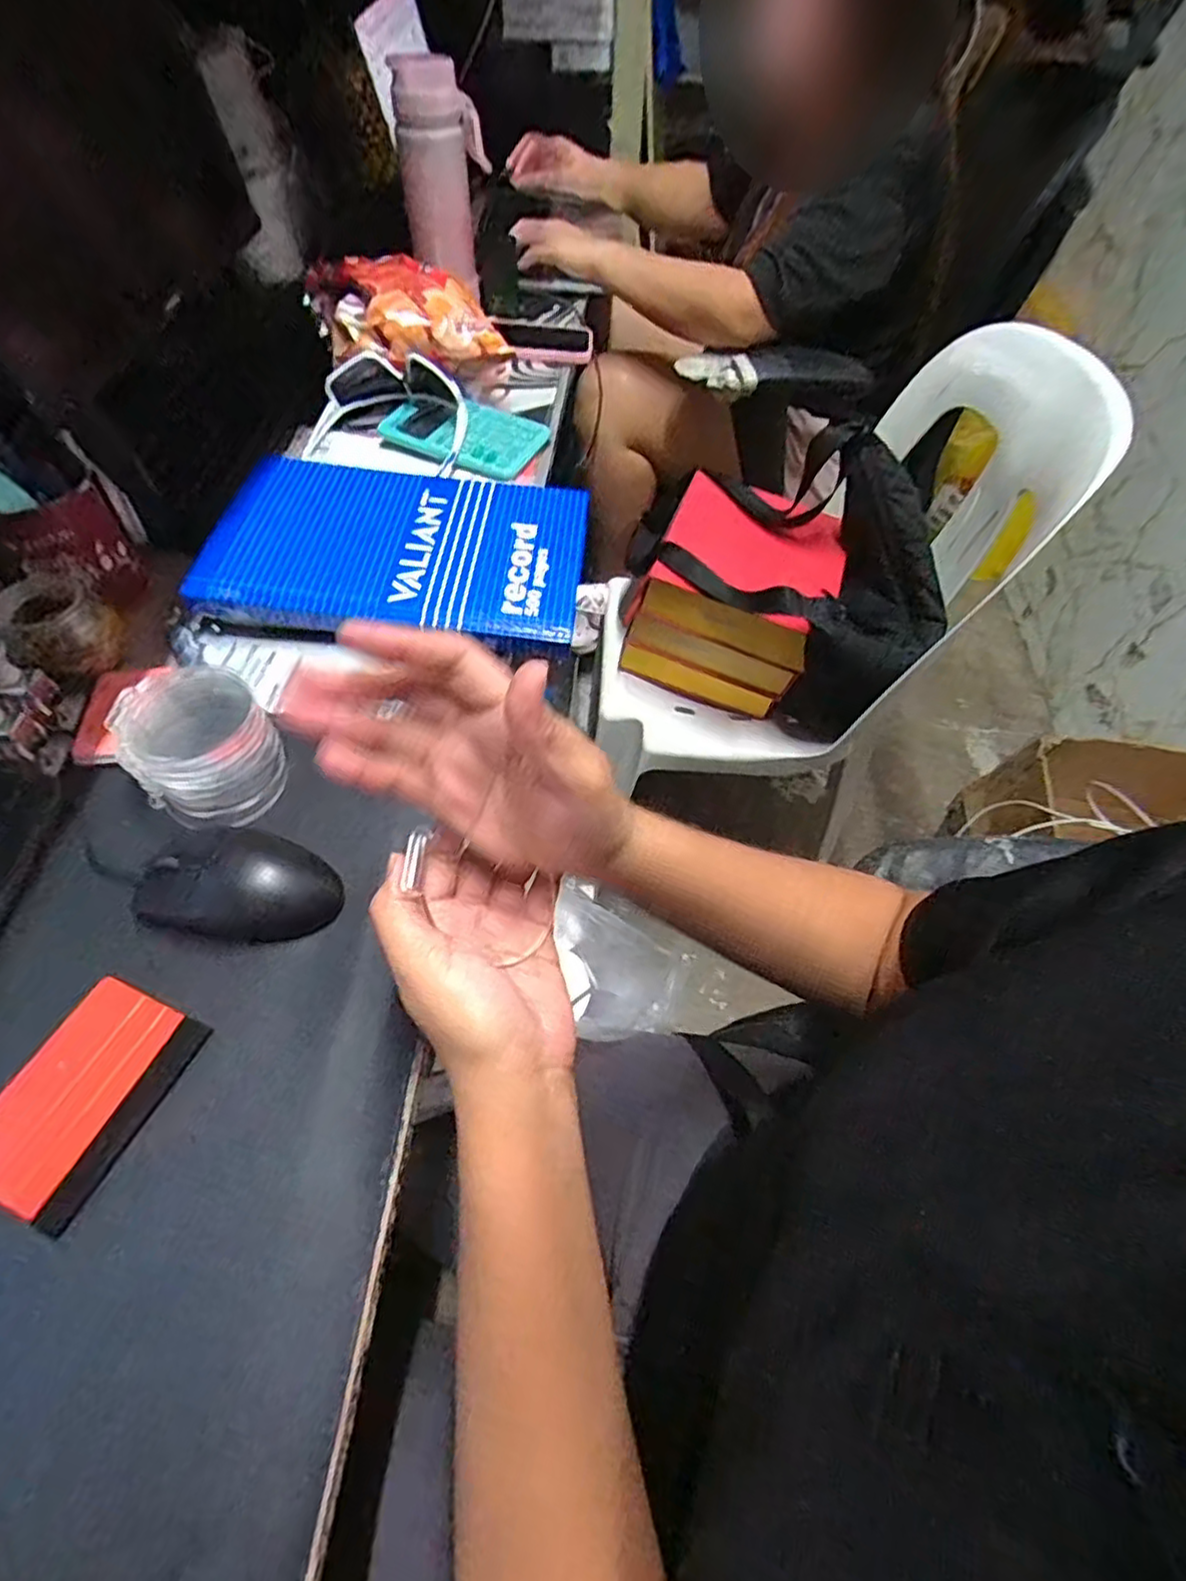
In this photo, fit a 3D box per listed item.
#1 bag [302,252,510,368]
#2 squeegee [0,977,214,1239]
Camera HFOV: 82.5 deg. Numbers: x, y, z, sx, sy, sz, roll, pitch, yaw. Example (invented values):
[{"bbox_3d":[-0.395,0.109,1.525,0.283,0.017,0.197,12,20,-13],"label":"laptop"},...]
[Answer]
[{"bbox_3d":[-0.201,-0.486,0.679,0.139,0.052,0.196,-35,64,-23],"label":"bag"},{"bbox_3d":[-0.252,0.148,0.333,0.066,0.006,0.099,22,57,12],"label":"squeegee"}]

